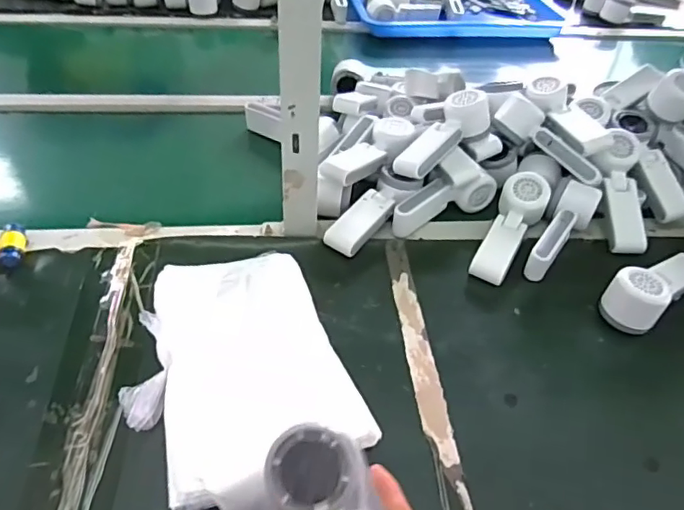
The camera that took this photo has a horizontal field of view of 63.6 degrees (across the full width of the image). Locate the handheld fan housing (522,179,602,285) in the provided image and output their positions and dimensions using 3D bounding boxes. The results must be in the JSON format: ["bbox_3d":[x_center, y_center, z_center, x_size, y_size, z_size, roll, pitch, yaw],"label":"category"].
[{"bbox_3d":[0.270,-0.029,0.690,0.055,0.059,0.161,28,63,22],"label":"handheld fan housing"}]

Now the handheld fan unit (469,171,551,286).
[{"bbox_3d":[0.209,-0.032,0.689,0.058,0.039,0.166,25,67,20],"label":"handheld fan unit"}]

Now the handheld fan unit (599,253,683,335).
[{"bbox_3d":[0.366,0.031,0.638,0.166,0.055,0.059,-27,52,-29],"label":"handheld fan unit"}]

